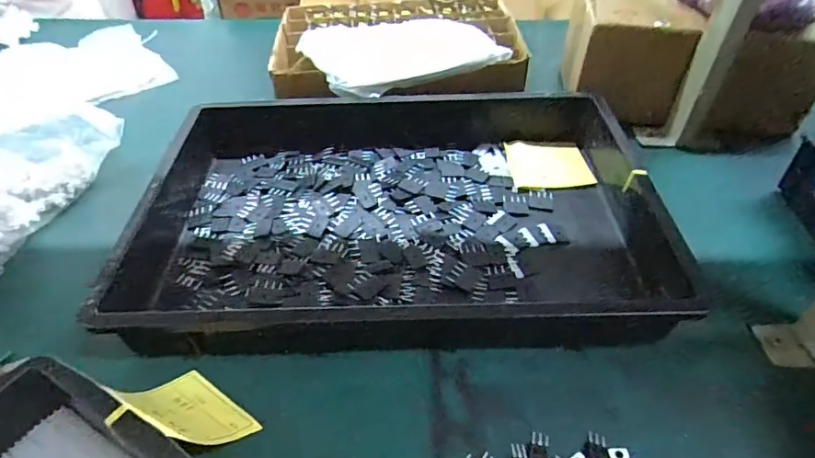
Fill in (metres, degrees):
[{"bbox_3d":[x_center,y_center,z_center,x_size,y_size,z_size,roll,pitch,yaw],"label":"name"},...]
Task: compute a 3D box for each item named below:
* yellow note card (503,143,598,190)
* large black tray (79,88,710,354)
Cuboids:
[{"bbox_3d":[0.189,-0.085,0.687,0.103,0.007,0.095,-2,44,-1],"label":"yellow note card"},{"bbox_3d":[-0.013,-0.025,0.605,0.565,0.085,0.379,0,44,0],"label":"large black tray"}]

